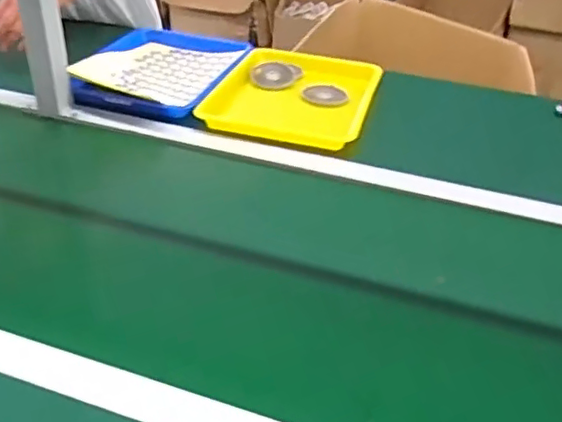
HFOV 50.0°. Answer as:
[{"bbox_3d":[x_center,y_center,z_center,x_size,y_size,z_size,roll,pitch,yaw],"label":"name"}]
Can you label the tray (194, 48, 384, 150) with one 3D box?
[{"bbox_3d":[0.019,-0.198,1.042,0.275,0.039,0.310,10,36,10],"label":"tray"}]

